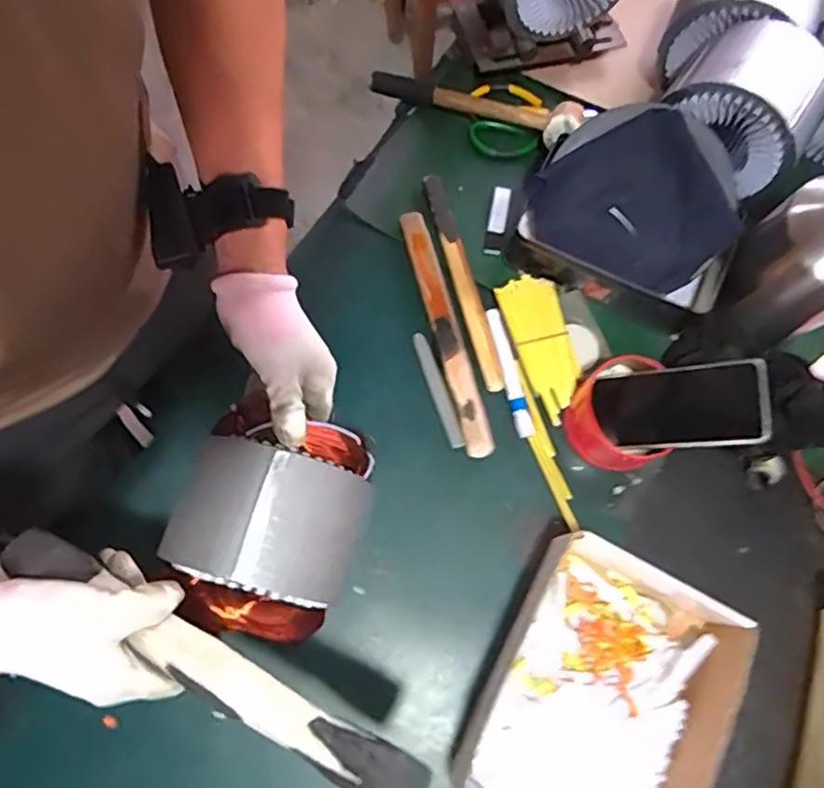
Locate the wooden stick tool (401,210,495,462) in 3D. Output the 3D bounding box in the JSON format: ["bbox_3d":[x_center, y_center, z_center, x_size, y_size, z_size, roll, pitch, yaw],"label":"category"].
[{"bbox_3d":[0.035,-0.068,0.655,0.028,0.030,0.277,-14,73,-6],"label":"wooden stick tool"}]

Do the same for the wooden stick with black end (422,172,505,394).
[{"bbox_3d":[0.056,-0.127,0.665,0.022,0.016,0.253,-14,73,-6],"label":"wooden stick with black end"}]

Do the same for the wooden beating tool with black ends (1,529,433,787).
[{"bbox_3d":[-0.131,0.181,0.403,0.311,0.020,0.036,31,74,5],"label":"wooden beating tool with black ends"}]

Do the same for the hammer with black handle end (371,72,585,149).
[{"bbox_3d":[0.071,-0.342,0.720,0.252,0.056,0.069,22,73,5],"label":"hammer with black handle end"}]

